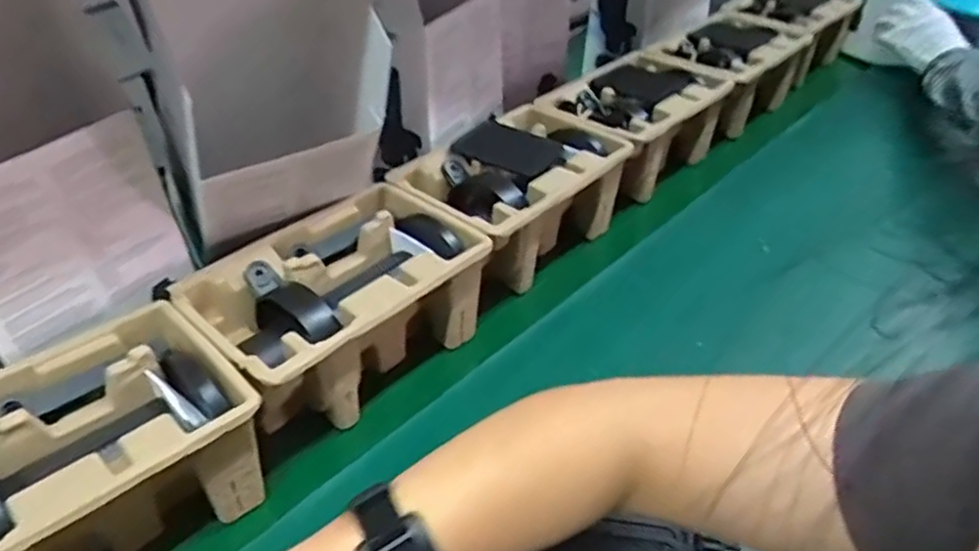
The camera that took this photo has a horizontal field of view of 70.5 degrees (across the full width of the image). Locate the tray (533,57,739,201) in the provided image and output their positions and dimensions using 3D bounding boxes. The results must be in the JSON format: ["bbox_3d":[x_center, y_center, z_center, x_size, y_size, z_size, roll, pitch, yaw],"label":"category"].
[{"bbox_3d":[0.181,-0.187,0.871,0.153,0.100,0.233,28,46,30],"label":"tray"}]

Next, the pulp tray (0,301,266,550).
[{"bbox_3d":[-0.278,0.132,0.453,0.148,0.099,0.228,31,48,33],"label":"pulp tray"}]

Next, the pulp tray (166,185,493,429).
[{"bbox_3d":[-0.125,0.028,0.593,0.228,0.097,0.151,-30,48,-32],"label":"pulp tray"}]

